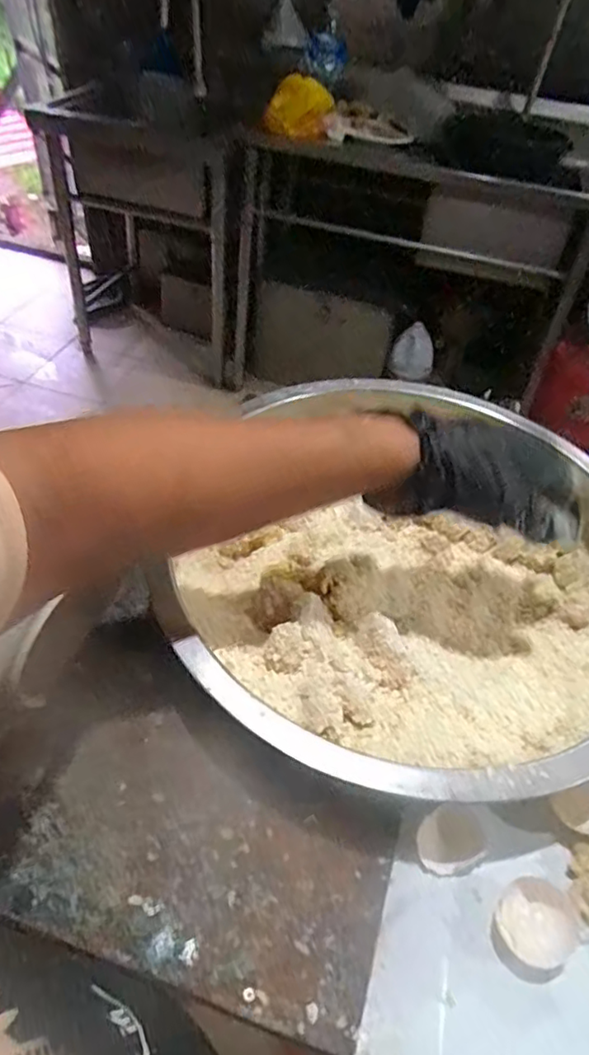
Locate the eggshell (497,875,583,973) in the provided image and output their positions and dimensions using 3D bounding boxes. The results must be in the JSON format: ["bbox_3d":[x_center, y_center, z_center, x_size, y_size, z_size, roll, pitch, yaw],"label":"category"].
[{"bbox_3d":[0.136,0.222,0.342,0.050,0.018,0.040,-16,52,-19],"label":"eggshell"}]

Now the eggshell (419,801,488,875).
[{"bbox_3d":[0.094,0.189,0.368,0.040,0.019,0.031,-16,52,-19],"label":"eggshell"}]

